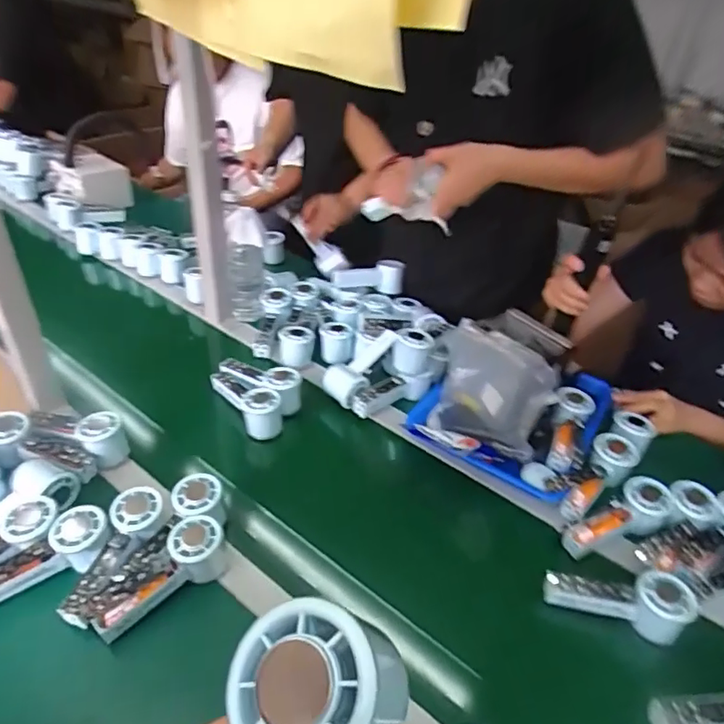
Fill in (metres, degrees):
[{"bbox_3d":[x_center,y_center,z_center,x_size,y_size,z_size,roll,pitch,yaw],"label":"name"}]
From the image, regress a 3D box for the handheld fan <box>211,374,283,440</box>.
[{"bbox_3d":[-0.177,0.054,0.830,0.052,0.060,0.153,-21,45,-29],"label":"handheld fan"}]

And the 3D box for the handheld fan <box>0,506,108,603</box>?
[{"bbox_3d":[-0.355,0.221,0.591,0.153,0.048,0.056,-30,49,-19],"label":"handheld fan"}]

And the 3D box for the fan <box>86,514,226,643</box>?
[{"bbox_3d":[-0.219,0.240,0.593,0.153,0.055,0.059,-37,54,-25],"label":"fan"}]

